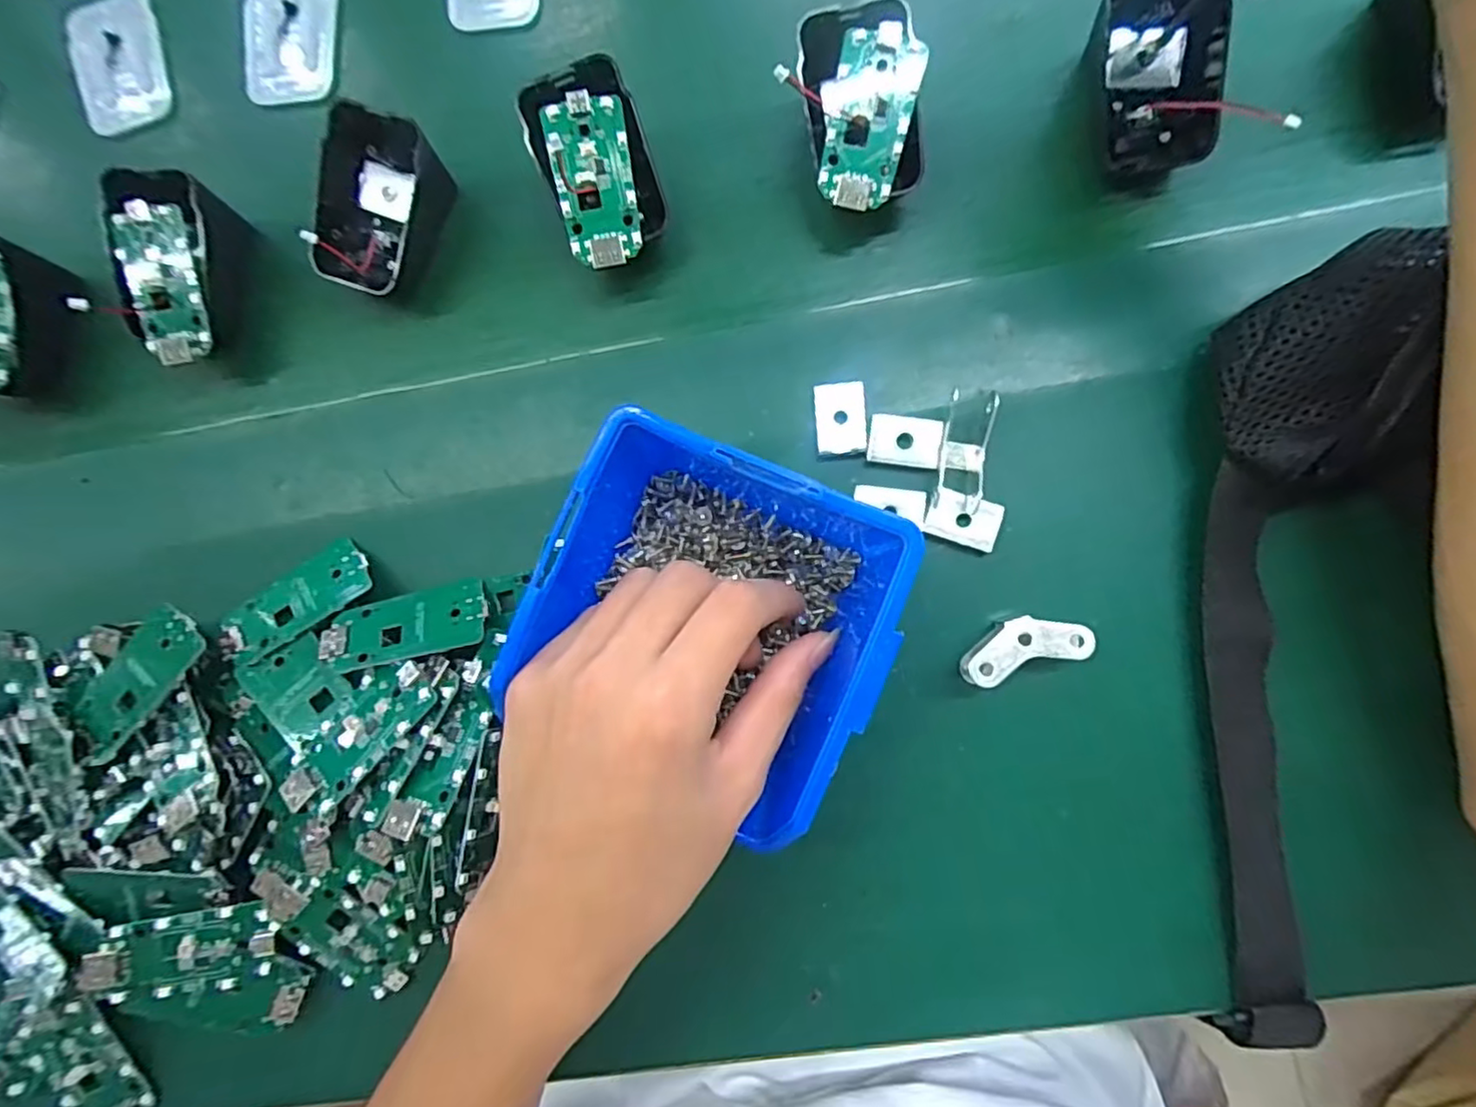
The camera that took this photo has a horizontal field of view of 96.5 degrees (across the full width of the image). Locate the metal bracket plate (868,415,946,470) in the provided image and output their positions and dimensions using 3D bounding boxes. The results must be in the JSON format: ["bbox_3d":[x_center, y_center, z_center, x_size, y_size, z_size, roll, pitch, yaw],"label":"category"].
[{"bbox_3d":[0.067,-0.045,0.265,0.028,0.004,0.020,8,85,6],"label":"metal bracket plate"}]

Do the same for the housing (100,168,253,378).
[{"bbox_3d":[-0.241,-0.119,0.287,0.049,0.043,0.076,1,85,6],"label":"housing"}]

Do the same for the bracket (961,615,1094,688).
[{"bbox_3d":[0.108,0.036,0.255,0.049,0.016,0.021,-18,83,4],"label":"bracket"}]

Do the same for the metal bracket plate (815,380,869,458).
[{"bbox_3d":[0.042,-0.054,0.267,0.020,0.008,0.028,-5,84,5],"label":"metal bracket plate"}]

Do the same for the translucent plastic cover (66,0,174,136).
[{"bbox_3d":[-0.302,-0.239,0.319,0.044,0.006,0.063,-14,85,4],"label":"translucent plastic cover"}]

